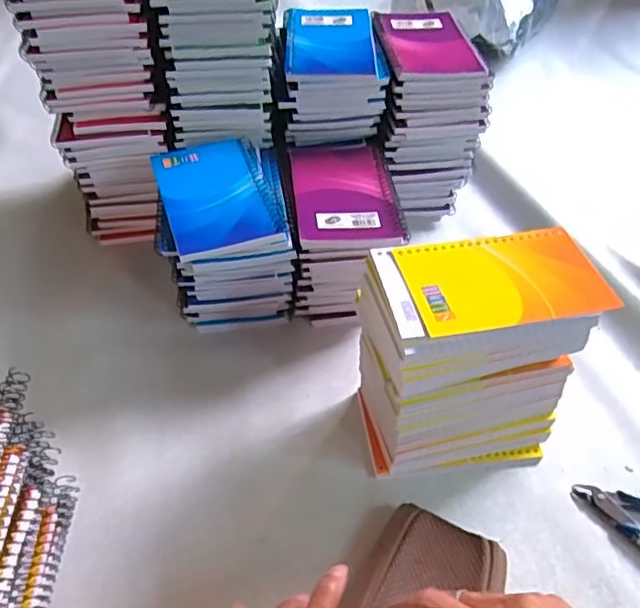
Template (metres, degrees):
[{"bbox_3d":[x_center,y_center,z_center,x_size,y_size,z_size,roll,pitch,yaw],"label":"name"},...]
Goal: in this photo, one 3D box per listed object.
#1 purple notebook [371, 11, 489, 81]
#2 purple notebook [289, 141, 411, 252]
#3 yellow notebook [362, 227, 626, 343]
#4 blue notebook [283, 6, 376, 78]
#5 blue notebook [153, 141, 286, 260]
[{"bbox_3d":[0.102,-0.250,0.571,0.085,0.011,0.120,-5,47,-8],"label":"purple notebook"},{"bbox_3d":[0.021,-0.102,0.522,0.087,0.018,0.163,-8,45,-3],"label":"purple notebook"},{"bbox_3d":[0.111,-0.017,0.388,0.141,0.005,0.078,-7,48,-10],"label":"yellow notebook"},{"bbox_3d":[0.009,-0.248,0.558,0.081,0.013,0.123,-1,47,-4],"label":"blue notebook"},{"bbox_3d":[-0.084,-0.089,0.480,0.081,0.012,0.129,-13,49,-15],"label":"blue notebook"}]

